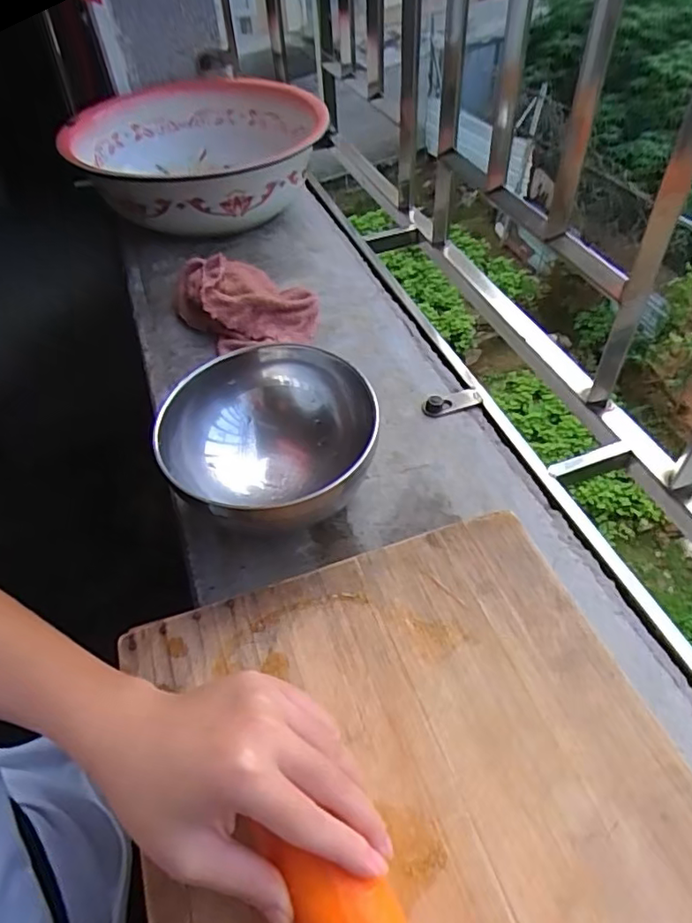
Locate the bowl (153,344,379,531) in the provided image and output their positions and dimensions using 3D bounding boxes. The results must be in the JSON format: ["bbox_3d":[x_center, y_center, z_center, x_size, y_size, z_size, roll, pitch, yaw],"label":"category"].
[{"bbox_3d":[-0.057,-0.012,0.419,0.149,0.070,0.153,-2,49,2],"label":"bowl"}]

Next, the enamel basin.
[{"bbox_3d":[-0.188,-0.394,0.765,0.321,0.114,0.328,-1,48,2],"label":"enamel basin"}]

